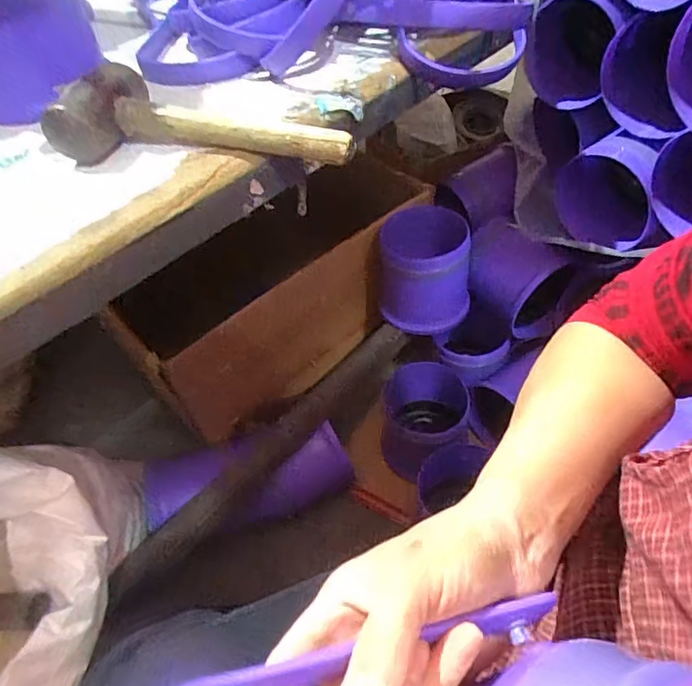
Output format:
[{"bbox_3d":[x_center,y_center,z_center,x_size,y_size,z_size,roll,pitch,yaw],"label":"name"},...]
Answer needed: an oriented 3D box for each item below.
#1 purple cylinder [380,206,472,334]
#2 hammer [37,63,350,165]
[{"bbox_3d":[0.132,-0.128,0.887,0.139,0.178,0.143,1,50,7],"label":"purple cylinder"},{"bbox_3d":[-0.130,-0.213,0.496,0.278,0.060,0.098,5,50,10],"label":"hammer"}]

